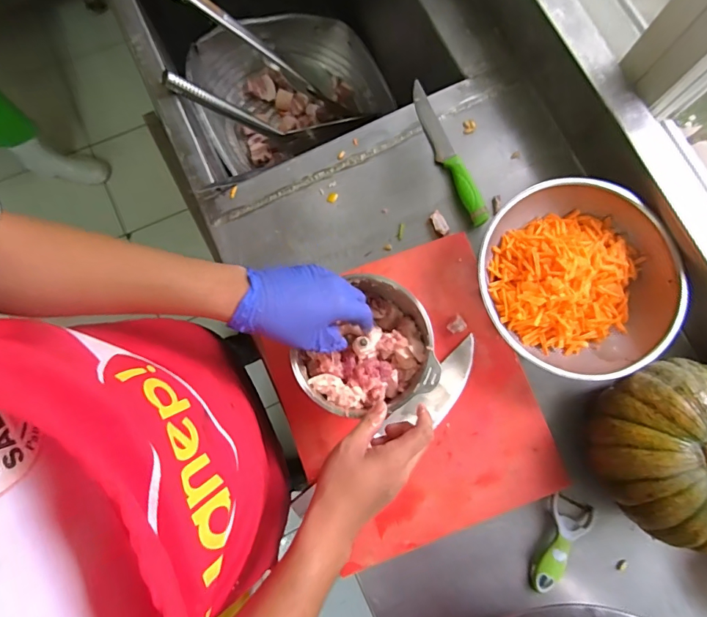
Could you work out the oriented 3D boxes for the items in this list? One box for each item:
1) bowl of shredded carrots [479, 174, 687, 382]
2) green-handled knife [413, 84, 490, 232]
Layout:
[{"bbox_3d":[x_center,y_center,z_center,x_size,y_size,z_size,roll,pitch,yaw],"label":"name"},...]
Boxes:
[{"bbox_3d":[0.313,-0.038,0.623,0.262,0.086,0.269,0,79,-1],"label":"bowl of shredded carrots"},{"bbox_3d":[0.151,-0.253,0.698,0.031,0.033,0.267,-19,80,-4],"label":"green-handled knife"}]

